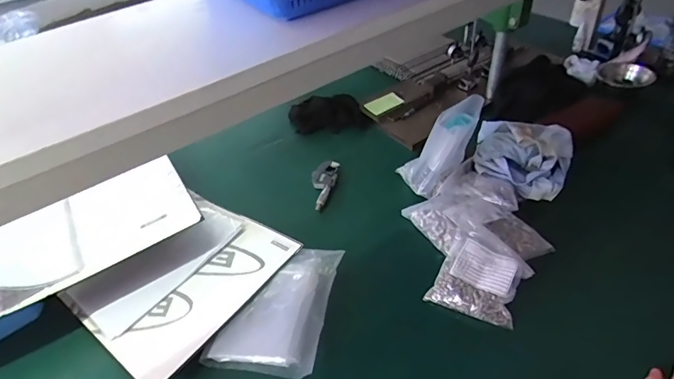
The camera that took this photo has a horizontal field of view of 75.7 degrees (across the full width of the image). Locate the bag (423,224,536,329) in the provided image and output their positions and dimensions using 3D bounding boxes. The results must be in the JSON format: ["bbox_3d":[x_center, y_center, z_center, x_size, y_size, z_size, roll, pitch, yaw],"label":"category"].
[{"bbox_3d":[0.240,0.139,0.721,0.131,0.035,0.144,17,73,31],"label":"bag"}]

